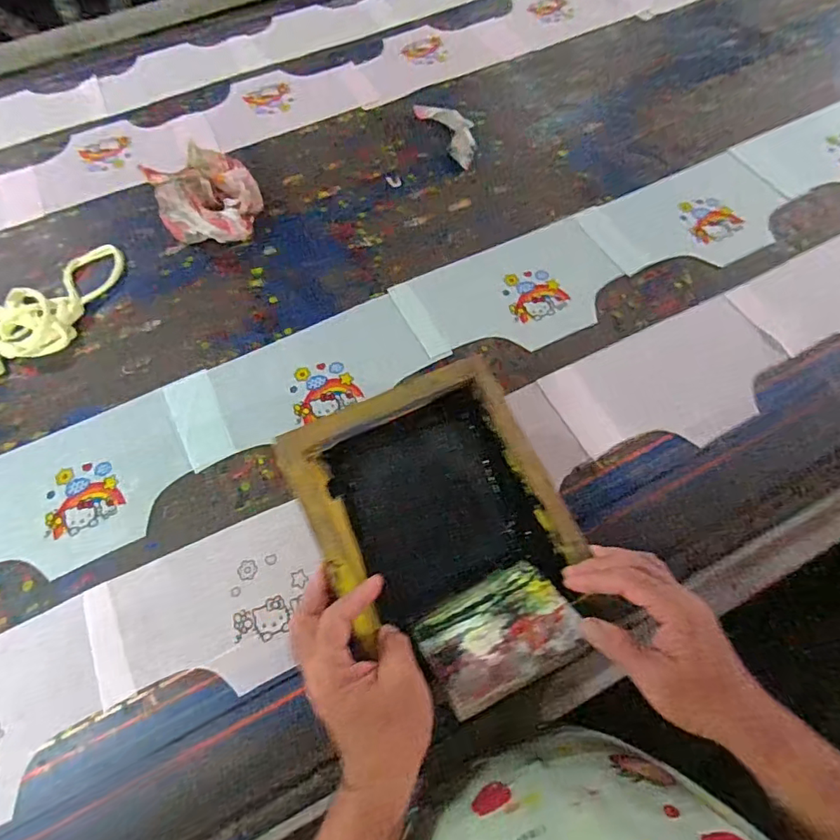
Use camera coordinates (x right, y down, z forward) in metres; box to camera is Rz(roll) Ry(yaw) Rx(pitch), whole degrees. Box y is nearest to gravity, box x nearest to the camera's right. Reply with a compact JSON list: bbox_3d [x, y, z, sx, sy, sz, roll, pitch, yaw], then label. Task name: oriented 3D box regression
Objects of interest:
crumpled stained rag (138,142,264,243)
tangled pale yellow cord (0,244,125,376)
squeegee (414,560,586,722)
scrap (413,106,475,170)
[{"bbox_3d":[-0.289,-0.306,0.684,0.136,0.080,0.153,-23,68,-10],"label":"crumpled stained rag"},{"bbox_3d":[-0.483,-0.139,0.644,0.233,0.023,0.123,-38,71,-16],"label":"tangled pale yellow cord"},{"bbox_3d":[0.066,0.180,0.431,0.125,0.006,0.091,-25,39,-13],"label":"squeegee"},{"bbox_3d":[0.054,-0.451,0.784,0.060,0.012,0.154,-27,69,-12],"label":"scrap"}]

